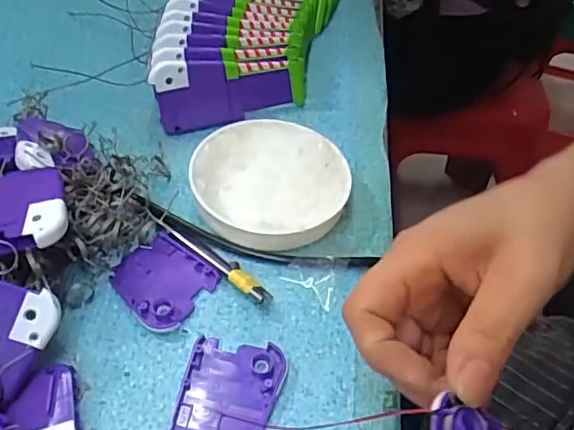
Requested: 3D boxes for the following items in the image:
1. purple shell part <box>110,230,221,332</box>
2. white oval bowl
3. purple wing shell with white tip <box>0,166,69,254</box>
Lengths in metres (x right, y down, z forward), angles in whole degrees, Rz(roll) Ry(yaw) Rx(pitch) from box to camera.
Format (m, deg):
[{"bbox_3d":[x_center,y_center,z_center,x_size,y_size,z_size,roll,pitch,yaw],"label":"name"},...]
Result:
[{"bbox_3d":[-0.078,0.039,0.358,0.058,0.006,0.051,35,55,23],"label":"purple shell part"},{"bbox_3d":[-0.011,-0.022,0.396,0.102,0.027,0.101,39,57,25],"label":"white oval bowl"},{"bbox_3d":[-0.150,-0.005,0.331,0.049,0.014,0.069,-12,39,-10],"label":"purple wing shell with white tip"}]

